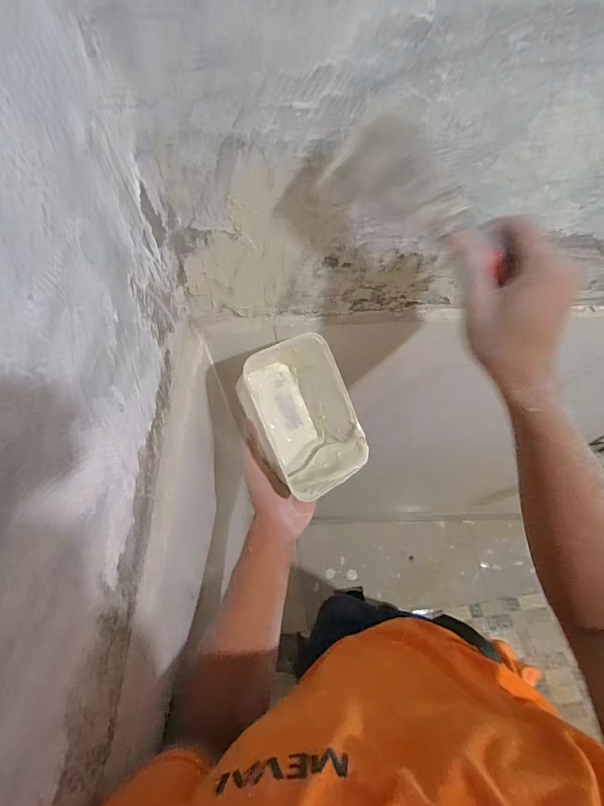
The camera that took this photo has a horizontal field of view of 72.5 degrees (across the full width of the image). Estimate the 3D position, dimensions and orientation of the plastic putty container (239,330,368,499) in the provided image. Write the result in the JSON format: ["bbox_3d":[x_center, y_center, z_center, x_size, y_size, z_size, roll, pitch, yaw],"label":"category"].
[{"bbox_3d":[-0.006,0.018,0.504,0.121,0.083,0.181,-27,98,-29],"label":"plastic putty container"}]

